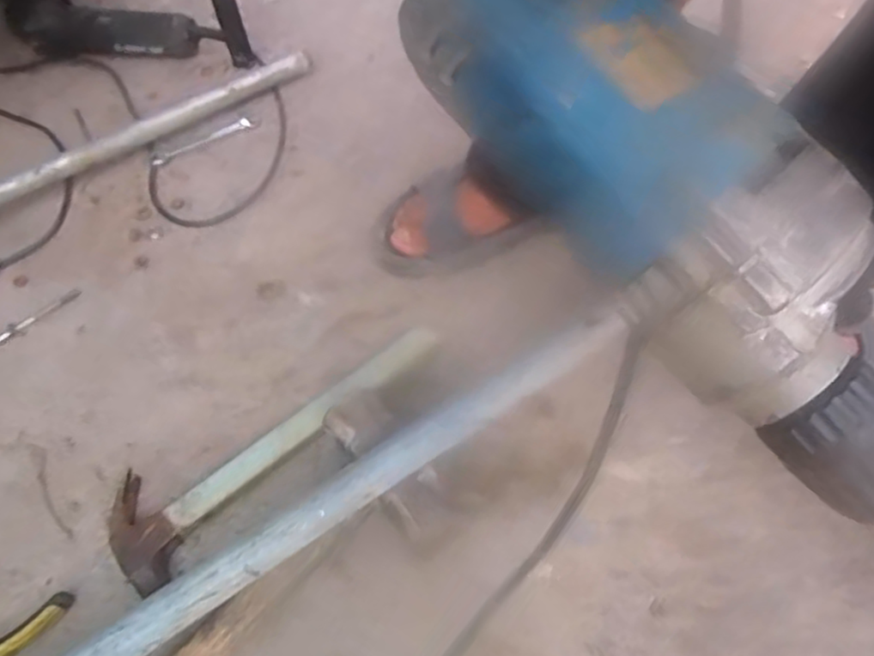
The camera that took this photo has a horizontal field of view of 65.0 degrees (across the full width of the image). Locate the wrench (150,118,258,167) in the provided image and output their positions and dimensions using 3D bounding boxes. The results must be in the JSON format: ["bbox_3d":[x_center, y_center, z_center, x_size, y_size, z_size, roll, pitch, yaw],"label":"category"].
[{"bbox_3d":[-0.297,-0.239,0.875,0.138,0.004,0.026,-26,58,-12],"label":"wrench"}]

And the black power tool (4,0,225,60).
[{"bbox_3d":[-0.476,-0.425,0.979,0.331,0.074,0.102,9,58,11],"label":"black power tool"}]

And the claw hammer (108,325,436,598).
[{"bbox_3d":[-0.150,0.084,0.618,0.102,0.031,0.325,37,67,25],"label":"claw hammer"}]

